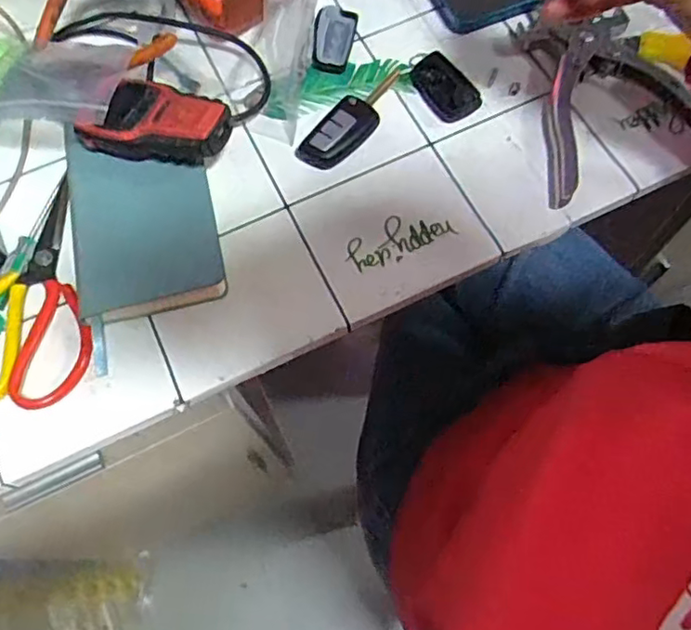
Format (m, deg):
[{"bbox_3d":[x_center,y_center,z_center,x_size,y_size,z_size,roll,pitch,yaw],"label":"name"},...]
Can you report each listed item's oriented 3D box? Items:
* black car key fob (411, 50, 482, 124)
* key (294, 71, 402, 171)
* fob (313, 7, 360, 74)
[{"bbox_3d":[0.077,-0.181,0.482,0.036,0.011,0.064,-30,71,-9],"label":"black car key fob"},{"bbox_3d":[0.010,-0.152,0.469,0.109,0.019,0.034,-43,74,-14],"label":"key"},{"bbox_3d":[-0.010,-0.228,0.504,0.034,0.017,0.063,8,69,5],"label":"fob"}]

